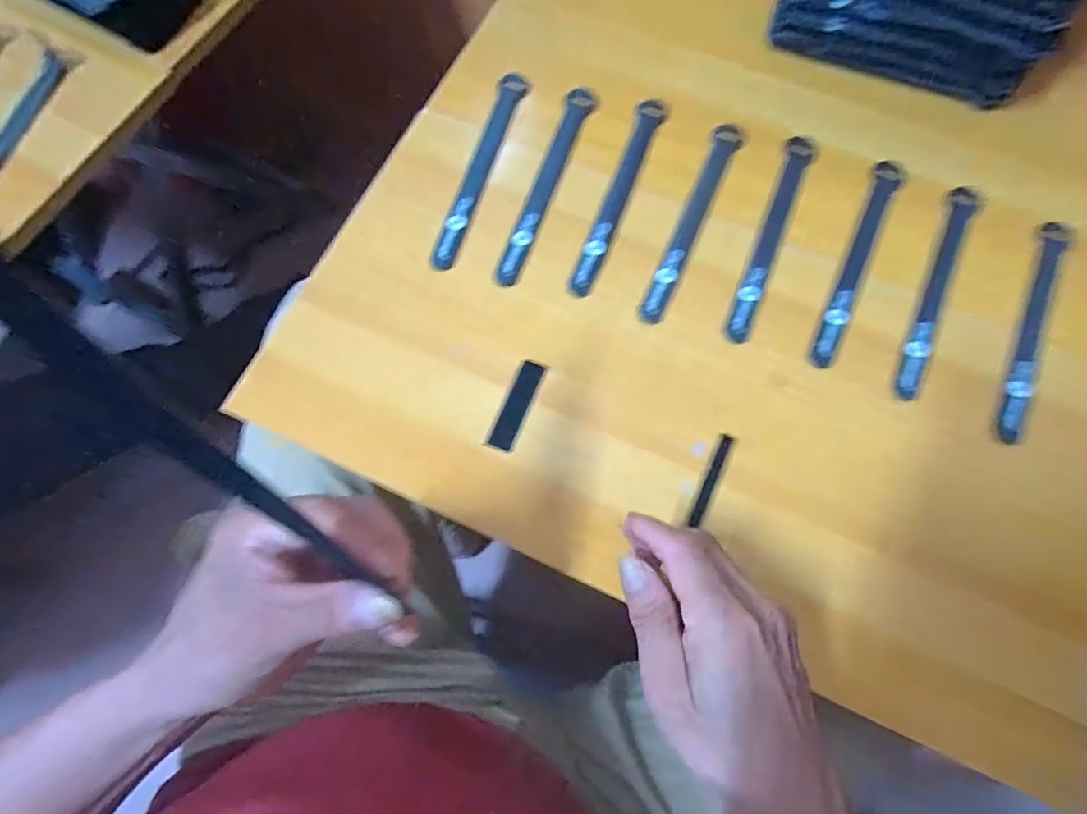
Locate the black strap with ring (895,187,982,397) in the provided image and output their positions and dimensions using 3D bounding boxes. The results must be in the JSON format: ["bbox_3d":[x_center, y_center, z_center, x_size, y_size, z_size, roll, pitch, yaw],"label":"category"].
[{"bbox_3d":[0.300,-0.093,0.410,0.019,0.007,0.194,26,76,7],"label":"black strap with ring"}]

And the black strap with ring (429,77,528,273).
[{"bbox_3d":[-0.053,-0.196,0.445,0.022,0.008,0.191,18,75,5],"label":"black strap with ring"}]

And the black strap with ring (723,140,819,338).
[{"bbox_3d":[0.180,-0.137,0.425,0.021,0.004,0.196,21,75,6],"label":"black strap with ring"}]

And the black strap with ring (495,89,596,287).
[{"bbox_3d":[0.003,-0.183,0.442,0.022,0.004,0.193,18,75,5],"label":"black strap with ring"}]

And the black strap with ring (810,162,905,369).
[{"bbox_3d":[0.245,-0.114,0.420,0.021,0.008,0.194,24,75,7],"label":"black strap with ring"}]

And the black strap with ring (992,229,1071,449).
[{"bbox_3d":[0.365,-0.061,0.402,0.016,0.009,0.191,24,75,7],"label":"black strap with ring"}]

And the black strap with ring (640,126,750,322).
[{"bbox_3d":[0.120,-0.150,0.430,0.024,0.006,0.195,22,75,6],"label":"black strap with ring"}]

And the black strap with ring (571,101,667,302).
[{"bbox_3d":[0.060,-0.172,0.434,0.020,0.004,0.191,22,75,6],"label":"black strap with ring"}]

